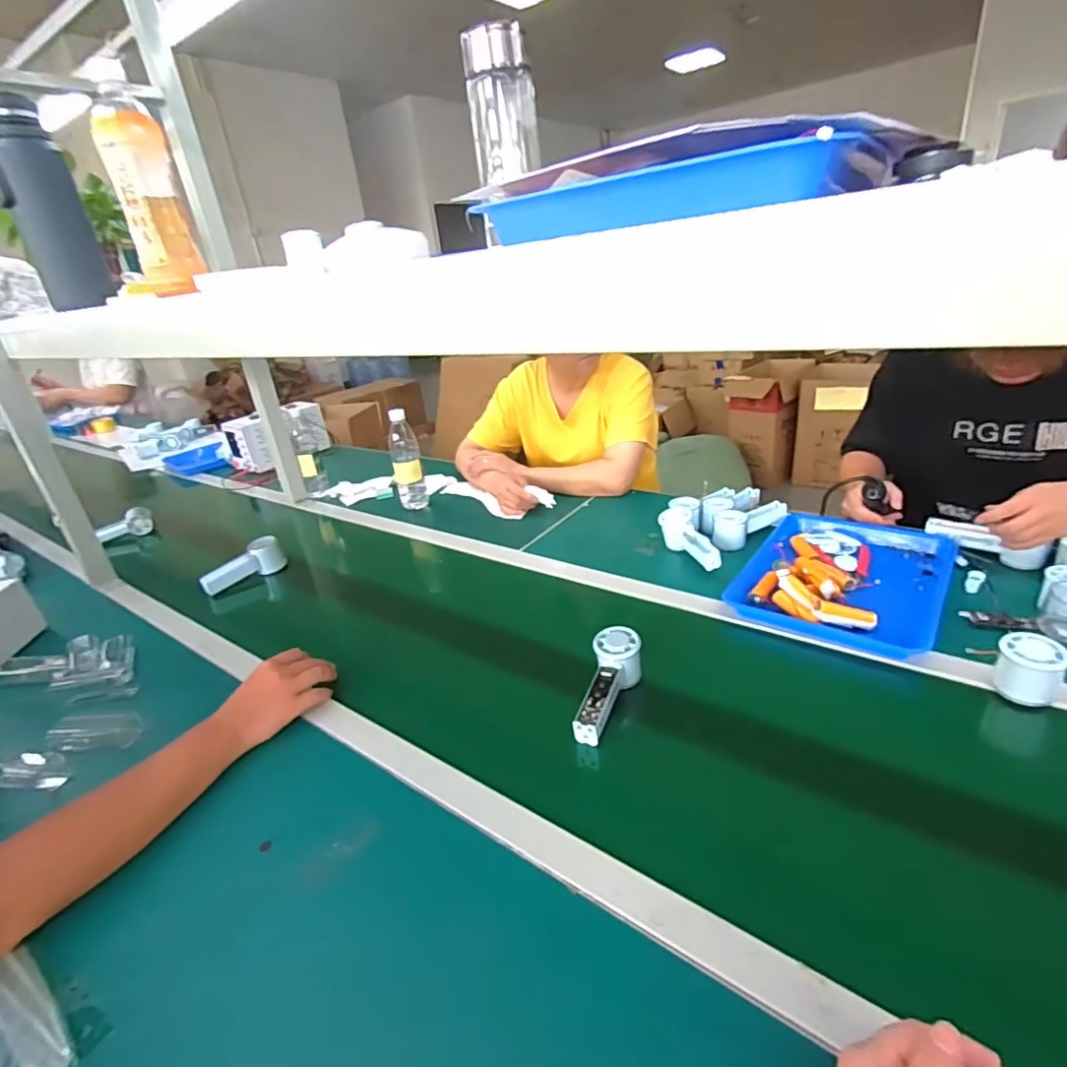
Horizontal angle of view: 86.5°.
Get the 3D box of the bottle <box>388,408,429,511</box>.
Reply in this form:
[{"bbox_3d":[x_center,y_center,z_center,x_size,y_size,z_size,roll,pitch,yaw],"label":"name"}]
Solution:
[{"bbox_3d":[-0.286,-0.160,1.284,0.065,0.226,0.060,-11,26,-8],"label":"bottle"}]

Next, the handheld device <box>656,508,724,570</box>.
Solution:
[{"bbox_3d":[0.262,0.014,0.959,0.050,0.063,0.153,-11,26,-7],"label":"handheld device"}]

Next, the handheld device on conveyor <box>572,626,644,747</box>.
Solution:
[{"bbox_3d":[0.088,0.184,0.681,0.055,0.048,0.156,7,42,27],"label":"handheld device on conveyor"}]

